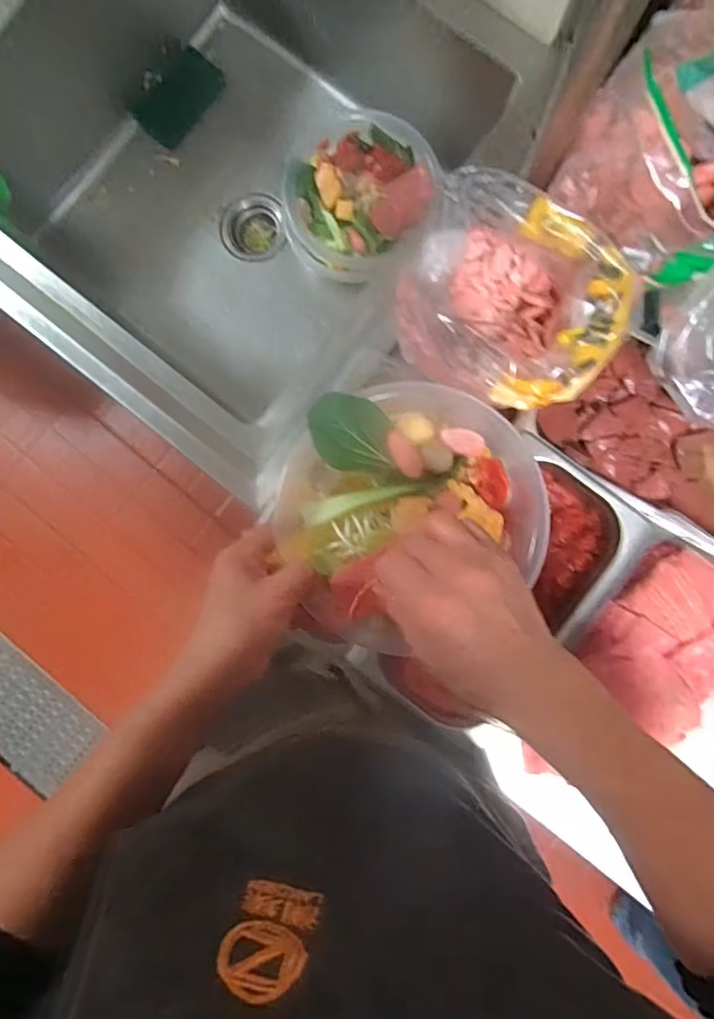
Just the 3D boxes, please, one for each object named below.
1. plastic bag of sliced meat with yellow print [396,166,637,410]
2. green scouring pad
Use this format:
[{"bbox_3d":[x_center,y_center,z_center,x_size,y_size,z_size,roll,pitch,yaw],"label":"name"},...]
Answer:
[{"bbox_3d":[0.141,-0.187,0.524,0.195,0.125,0.155,35,89,3],"label":"plastic bag of sliced meat with yellow print"},{"bbox_3d":[-0.295,-0.689,0.935,0.088,0.012,0.152,42,95,-9],"label":"green scouring pad"}]

